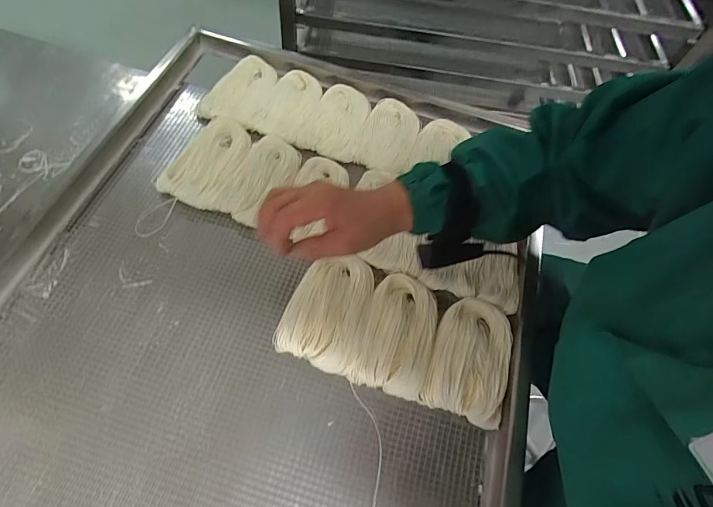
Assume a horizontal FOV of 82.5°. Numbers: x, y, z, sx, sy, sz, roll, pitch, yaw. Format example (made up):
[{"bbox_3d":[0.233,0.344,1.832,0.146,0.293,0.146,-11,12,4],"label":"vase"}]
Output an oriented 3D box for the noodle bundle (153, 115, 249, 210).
[{"bbox_3d":[-0.196,-0.126,0.549,0.093,0.019,0.144,10,61,1],"label":"noodle bundle"}]

